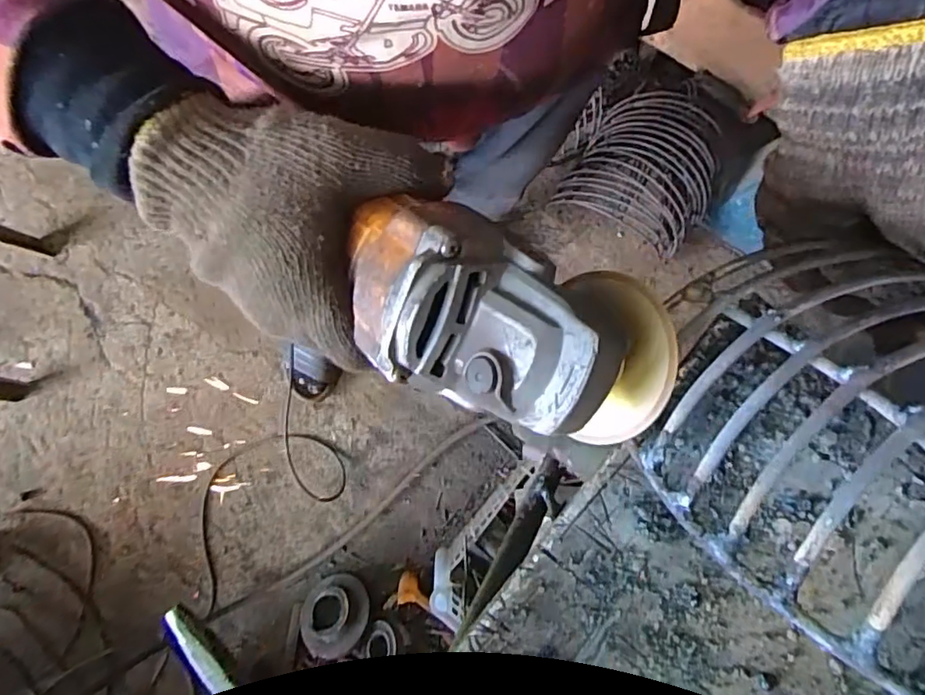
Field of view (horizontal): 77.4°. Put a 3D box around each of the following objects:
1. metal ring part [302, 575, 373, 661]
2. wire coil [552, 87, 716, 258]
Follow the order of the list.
[{"bbox_3d":[-0.233,0.478,1.042,0.132,0.037,0.132,-7,47,8],"label":"metal ring part"},{"bbox_3d":[0.353,-0.348,1.117,0.265,0.086,0.263,31,106,12],"label":"wire coil"}]

